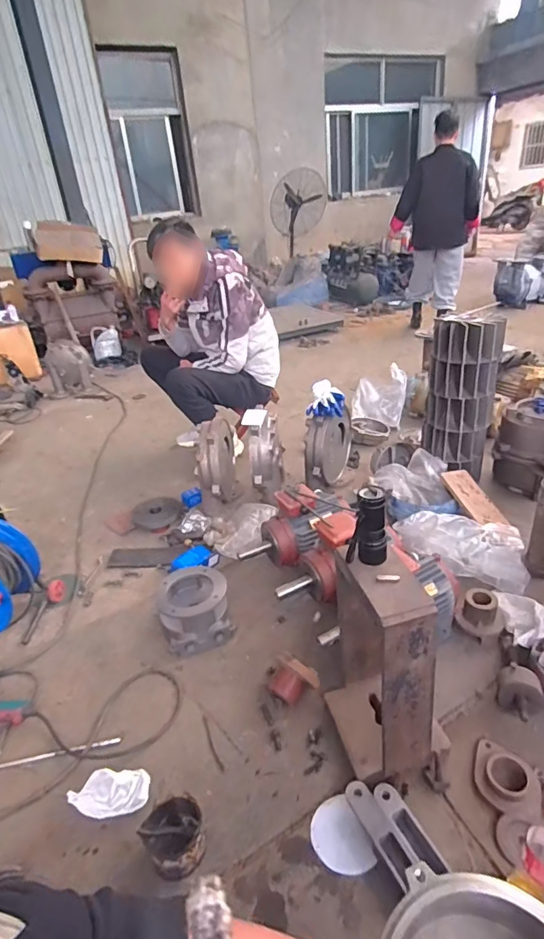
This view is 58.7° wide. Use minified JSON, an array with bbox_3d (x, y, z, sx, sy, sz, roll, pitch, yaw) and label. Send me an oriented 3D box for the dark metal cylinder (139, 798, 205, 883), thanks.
[{"bbox_3d":[-0.169,0.665,0.869,0.098,0.086,0.101,-5,29,3],"label":"dark metal cylinder"}]

